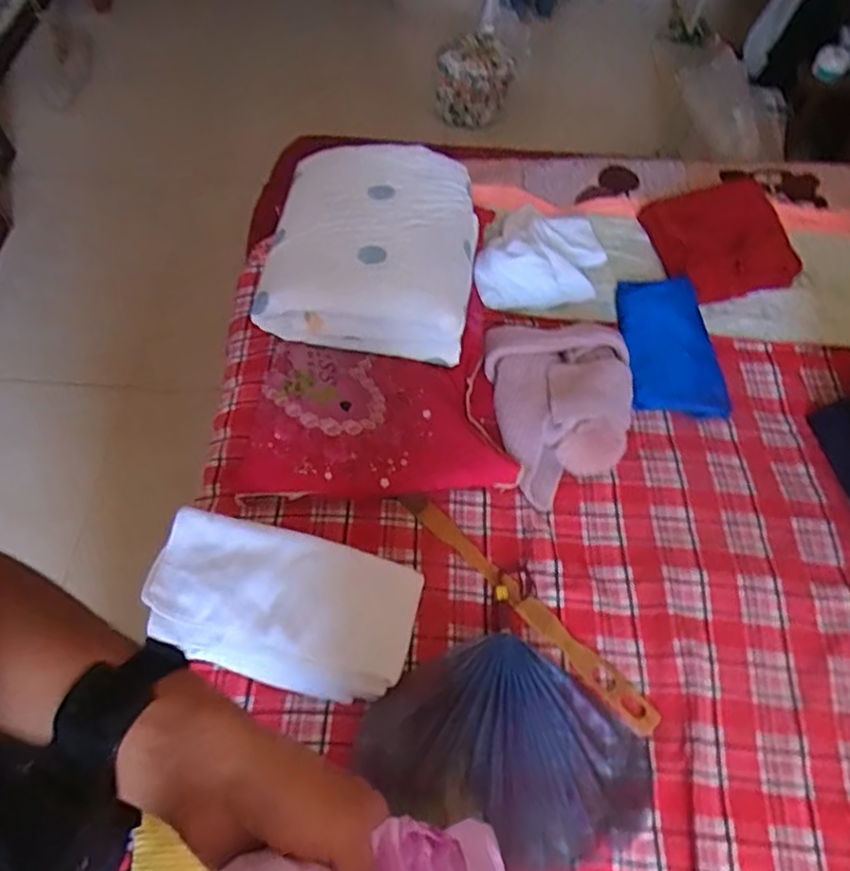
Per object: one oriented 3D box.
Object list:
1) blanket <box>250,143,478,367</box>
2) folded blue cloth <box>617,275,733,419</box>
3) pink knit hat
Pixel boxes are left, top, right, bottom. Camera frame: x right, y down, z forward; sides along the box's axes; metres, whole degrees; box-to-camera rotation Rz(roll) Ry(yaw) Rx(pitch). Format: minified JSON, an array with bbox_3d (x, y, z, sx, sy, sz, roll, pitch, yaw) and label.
[{"bbox_3d":[-0.090,-0.336,1.158,0.349,0.130,0.410,7,59,1],"label":"blanket"},{"bbox_3d":[0.441,-0.161,1.186,0.163,0.033,0.283,0,58,-1],"label":"folded blue cloth"},{"bbox_3d":[0.236,-0.068,1.089,0.232,0.073,0.341,-7,59,-5],"label":"pink knit hat"}]

